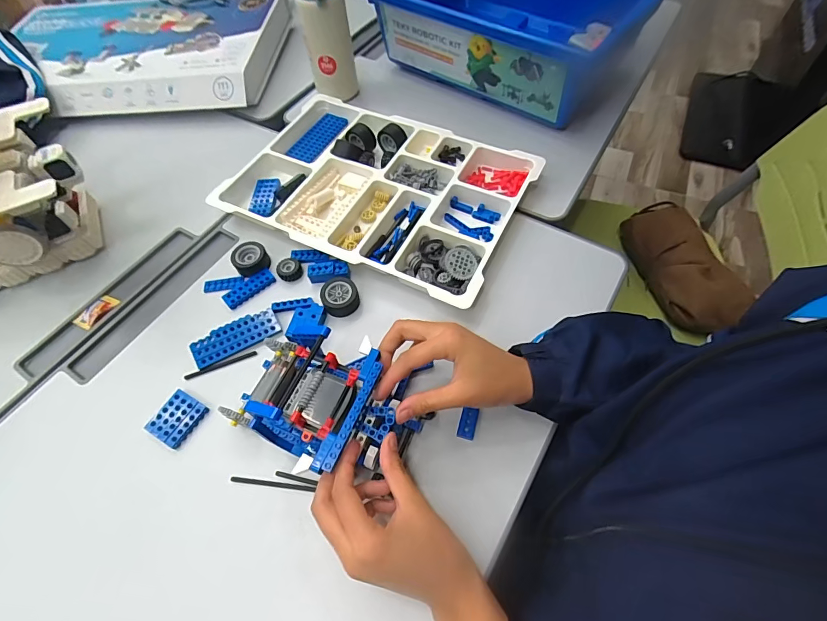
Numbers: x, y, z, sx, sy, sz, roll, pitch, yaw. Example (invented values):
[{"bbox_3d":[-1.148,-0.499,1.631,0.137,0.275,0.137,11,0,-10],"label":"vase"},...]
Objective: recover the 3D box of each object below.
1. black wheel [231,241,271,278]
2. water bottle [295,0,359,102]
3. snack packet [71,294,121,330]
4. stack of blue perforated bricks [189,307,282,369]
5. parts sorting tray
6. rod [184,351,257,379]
[{"bbox_3d":[-0.205,-0.065,0.507,0.042,0.023,0.037,-38,63,-19],"label":"black wheel"},{"bbox_3d":[-0.133,-0.431,0.619,0.072,0.209,0.076,-13,58,-5],"label":"water bottle"},{"bbox_3d":[-0.386,0.001,0.491,0.026,0.008,0.047,22,62,16],"label":"snack packet"},{"bbox_3d":[-0.199,0.029,0.453,0.094,0.010,0.034,-28,61,-14],"label":"stack of blue perforated bricks"},{"bbox_3d":[-0.054,-0.171,0.558,0.389,0.040,0.266,22,62,16],"label":"parts sorting tray"},{"bbox_3d":[-0.211,0.060,0.445,0.077,0.005,0.006,-22,58,-10],"label":"rod"}]

